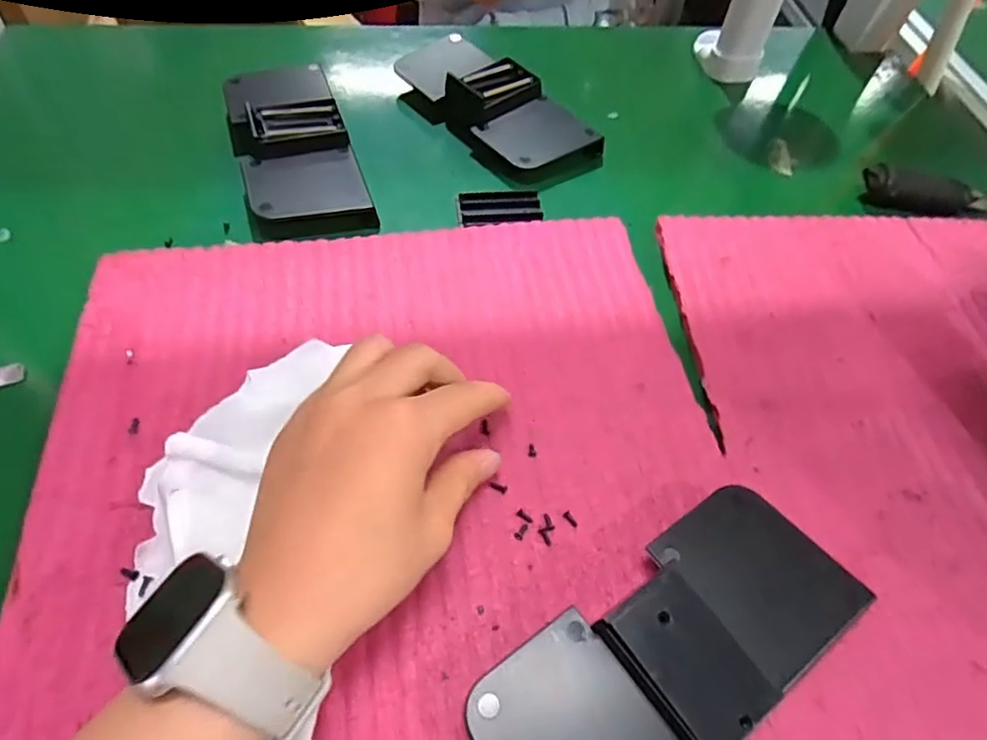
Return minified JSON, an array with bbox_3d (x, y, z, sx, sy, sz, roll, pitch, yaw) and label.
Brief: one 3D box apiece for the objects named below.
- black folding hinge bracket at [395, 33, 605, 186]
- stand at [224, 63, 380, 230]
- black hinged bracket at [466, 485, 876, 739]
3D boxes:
[{"bbox_3d":[-0.002,-0.197,0.457,0.075,0.031,0.161,-36,64,-25],"label":"black folding hinge bracket"},{"bbox_3d":[-0.133,-0.151,0.412,0.070,0.028,0.148,-17,58,-16],"label":"stand"},{"bbox_3d":[0.070,0.109,0.241,0.161,0.032,0.069,-28,61,-22],"label":"black hinged bracket"}]

